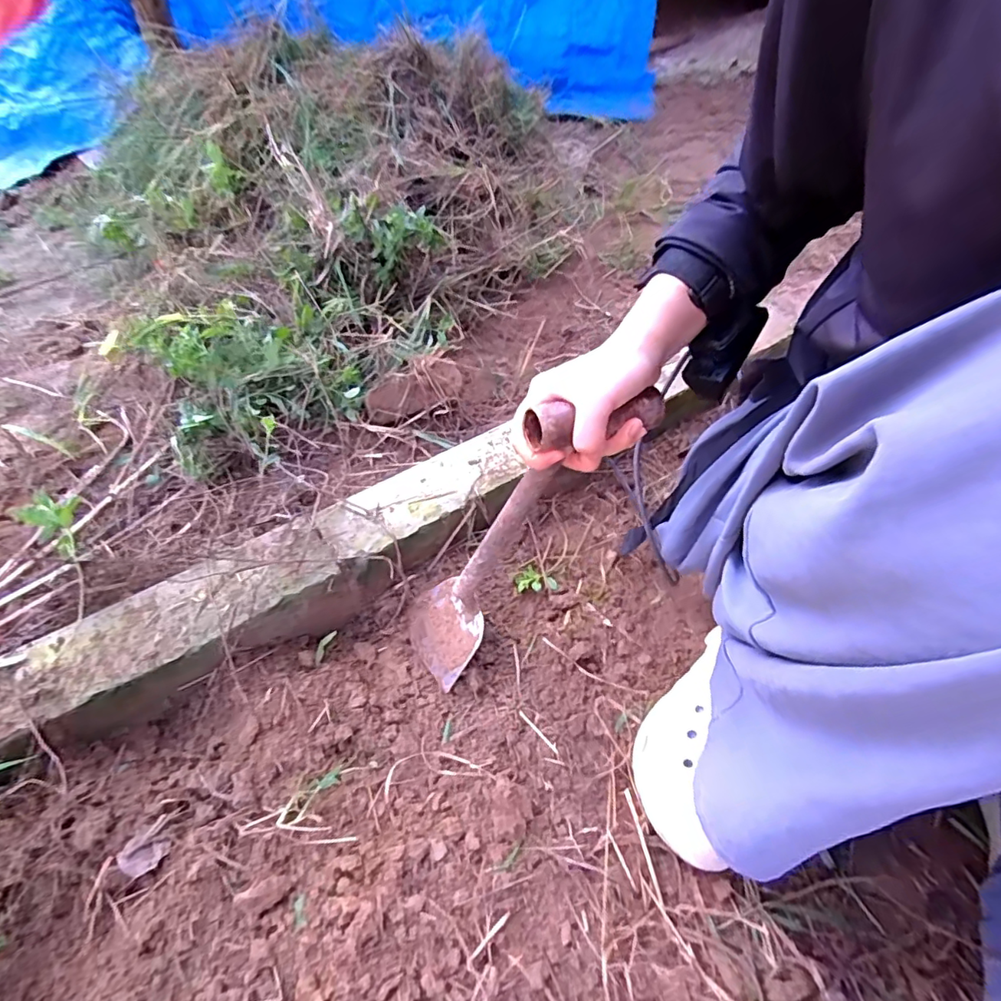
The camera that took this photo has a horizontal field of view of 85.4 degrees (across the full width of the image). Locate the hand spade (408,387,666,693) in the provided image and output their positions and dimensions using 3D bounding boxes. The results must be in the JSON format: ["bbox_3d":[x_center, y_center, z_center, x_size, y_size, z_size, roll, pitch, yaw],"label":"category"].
[{"bbox_3d":[0.004,0.038,0.431,0.074,0.331,0.092,10,41,-32],"label":"hand spade"}]

